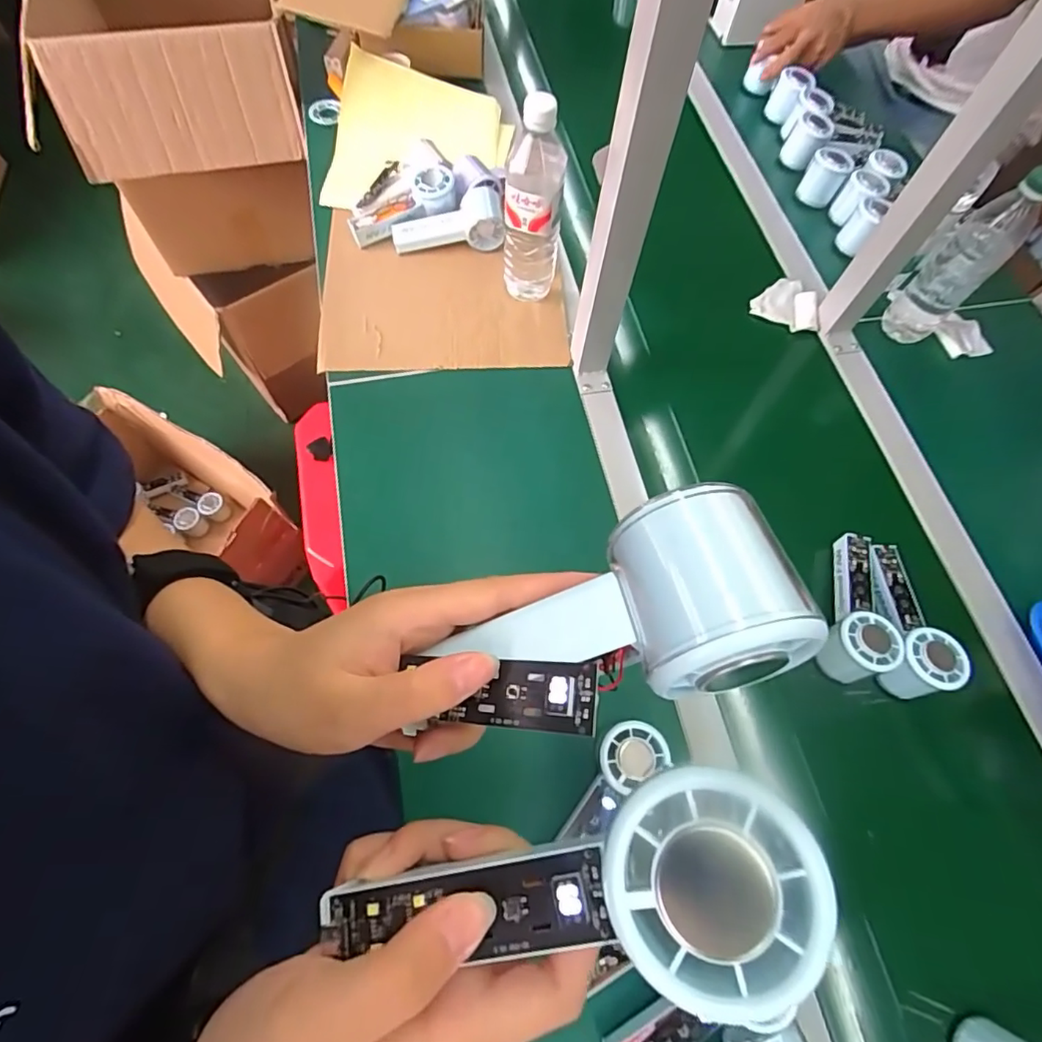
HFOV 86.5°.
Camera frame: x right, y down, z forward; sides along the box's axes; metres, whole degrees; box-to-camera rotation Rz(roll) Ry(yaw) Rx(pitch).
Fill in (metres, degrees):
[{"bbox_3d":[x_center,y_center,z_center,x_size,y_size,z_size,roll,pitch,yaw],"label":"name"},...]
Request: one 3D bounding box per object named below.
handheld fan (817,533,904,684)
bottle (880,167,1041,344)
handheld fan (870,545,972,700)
[{"bbox_3d":[0.336,0.082,0.546,0.056,0.051,0.144,21,67,7],"label":"handheld fan"},{"bbox_3d":[0.508,-0.298,0.636,0.071,0.202,0.070,-42,74,-18],"label":"bottle"},{"bbox_3d":[0.379,0.093,0.539,0.063,0.045,0.145,10,66,2],"label":"handheld fan"}]

